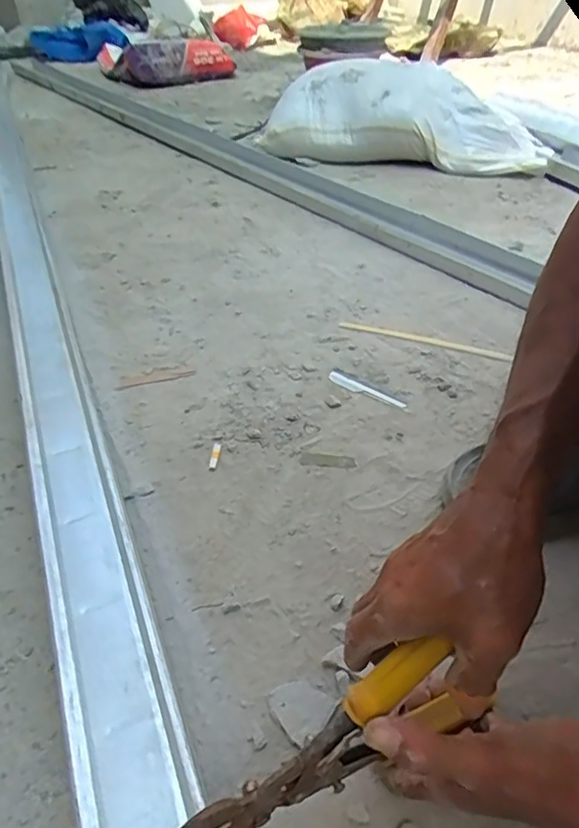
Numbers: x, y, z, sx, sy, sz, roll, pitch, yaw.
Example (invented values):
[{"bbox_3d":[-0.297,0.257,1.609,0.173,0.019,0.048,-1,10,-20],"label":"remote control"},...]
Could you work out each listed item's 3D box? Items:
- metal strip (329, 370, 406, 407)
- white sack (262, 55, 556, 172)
[{"bbox_3d":[0.093,-0.030,0.696,0.103,0.004,0.024,27,48,27],"label":"metal strip"},{"bbox_3d":[0.272,-0.711,1.349,0.648,0.178,0.255,6,42,7],"label":"white sack"}]

